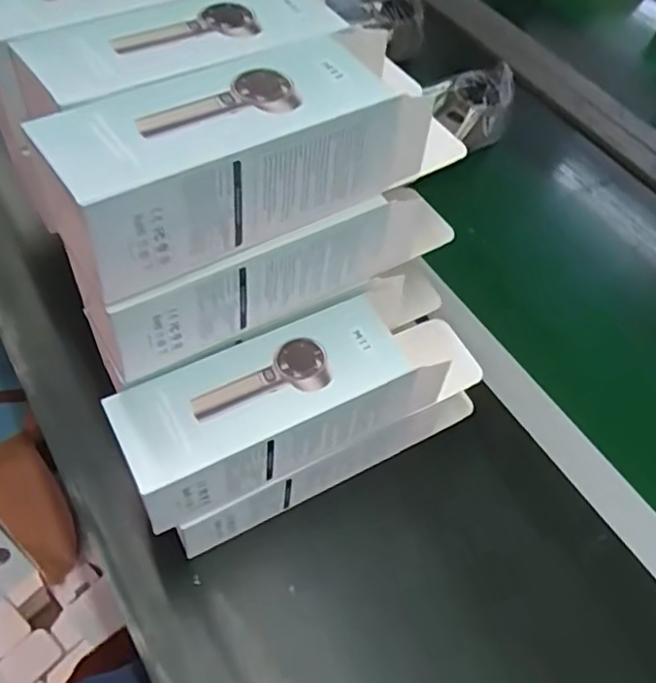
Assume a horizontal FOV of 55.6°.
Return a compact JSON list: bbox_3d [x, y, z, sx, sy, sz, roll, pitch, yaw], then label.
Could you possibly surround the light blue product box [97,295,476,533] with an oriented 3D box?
[{"bbox_3d":[-0.010,0.025,0.368,0.229,0.059,0.070,-21,61,-23],"label":"light blue product box"}]

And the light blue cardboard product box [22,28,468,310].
[{"bbox_3d":[-0.028,-0.097,0.306,0.221,0.060,0.064,-28,64,-27],"label":"light blue cardboard product box"}]

